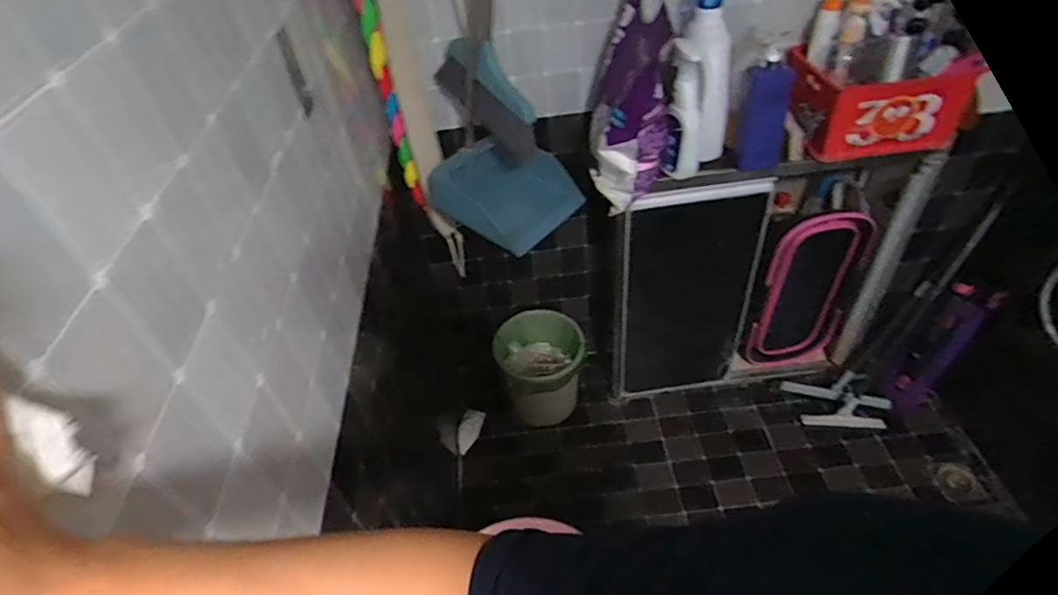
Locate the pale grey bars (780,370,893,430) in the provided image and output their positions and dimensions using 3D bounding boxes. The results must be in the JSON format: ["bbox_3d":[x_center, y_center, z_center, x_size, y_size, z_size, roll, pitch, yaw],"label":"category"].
[{"bbox_3d":[0.898,0.300,1.650,0.269,0.071,0.141,-3,44,5],"label":"pale grey bars"}]

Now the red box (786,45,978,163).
[{"bbox_3d":[0.727,-0.425,1.222,0.328,0.148,0.228,-7,44,0],"label":"red box"}]

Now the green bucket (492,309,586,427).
[{"bbox_3d":[0.048,0.205,1.715,0.254,0.231,0.237,-4,44,4],"label":"green bucket"}]

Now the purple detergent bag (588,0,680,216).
[{"bbox_3d":[0.203,-0.400,1.140,0.161,0.379,0.271,-11,44,-5],"label":"purple detergent bag"}]

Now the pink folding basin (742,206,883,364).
[{"bbox_3d":[0.748,-0.004,1.555,0.271,0.477,0.055,-3,44,4],"label":"pink folding basin"}]

